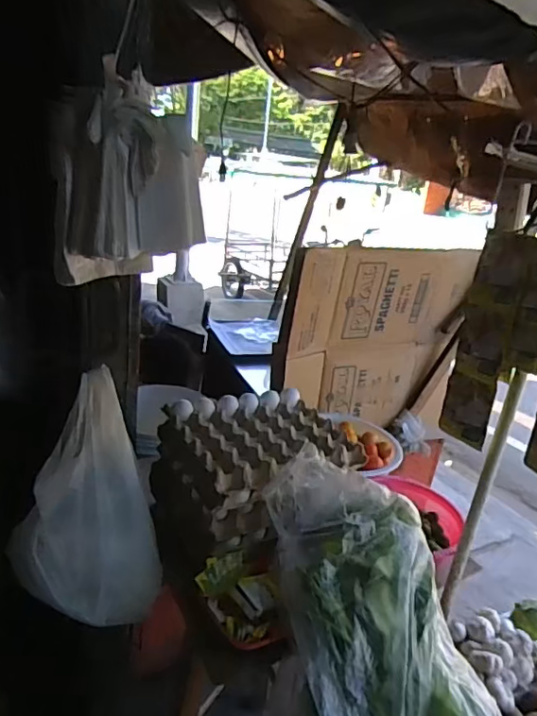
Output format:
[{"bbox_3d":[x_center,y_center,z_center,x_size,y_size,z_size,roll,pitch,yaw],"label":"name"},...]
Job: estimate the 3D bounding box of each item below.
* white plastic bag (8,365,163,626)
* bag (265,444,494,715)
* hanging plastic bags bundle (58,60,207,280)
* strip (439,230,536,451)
[{"bbox_3d":[-0.273,0.237,0.831,0.147,0.360,0.183,23,27,35],"label":"white plastic bag"},{"bbox_3d":[0.159,0.417,0.792,0.292,0.190,0.539,4,60,-16],"label":"bag"},{"bbox_3d":[-0.183,-0.219,0.700,0.176,0.240,0.107,-5,25,-29],"label":"hanging plastic bags bundle"},{"bbox_3d":[0.346,-0.018,0.811,0.025,0.323,0.133,-11,28,-38],"label":"strip"}]

